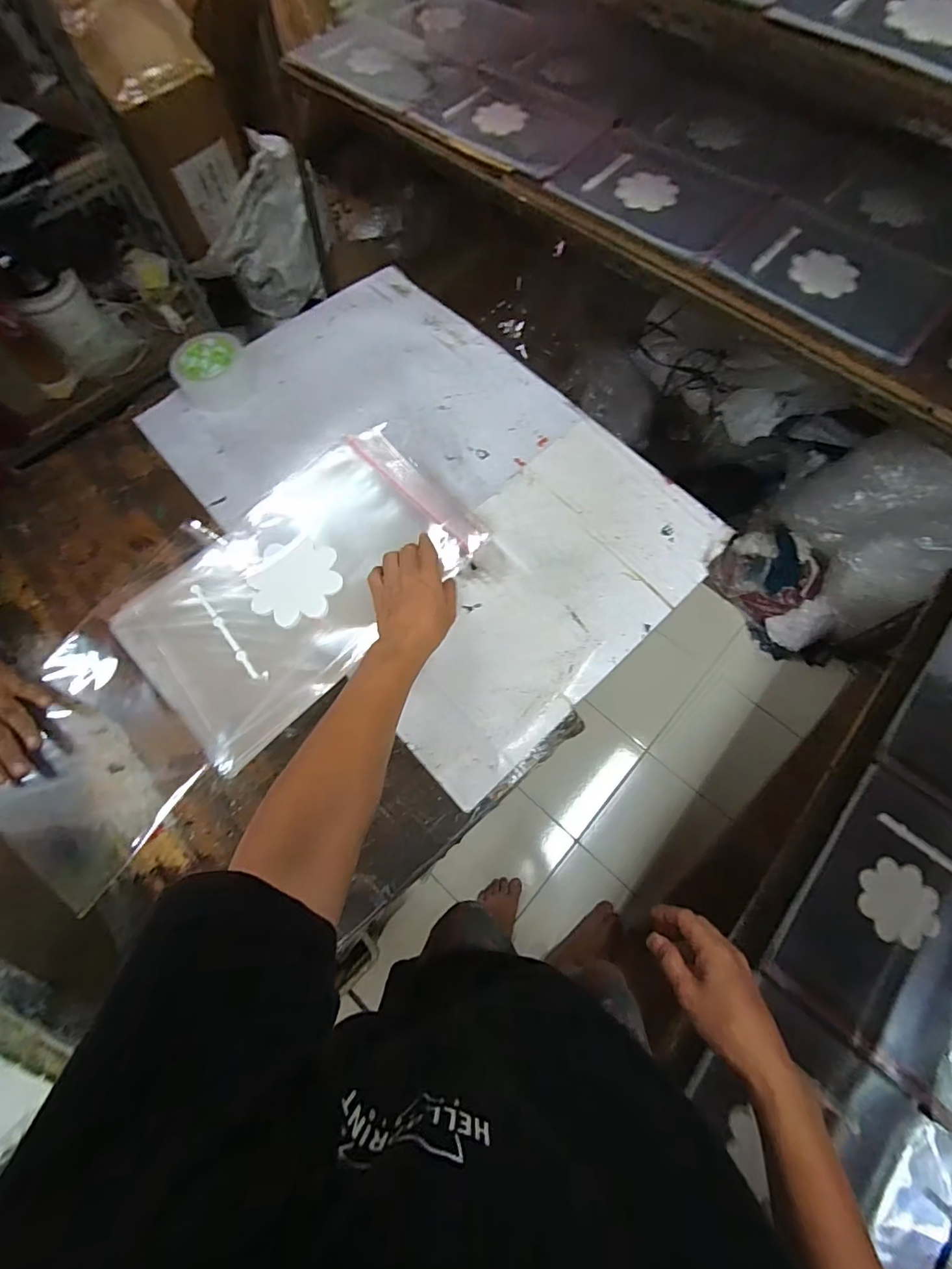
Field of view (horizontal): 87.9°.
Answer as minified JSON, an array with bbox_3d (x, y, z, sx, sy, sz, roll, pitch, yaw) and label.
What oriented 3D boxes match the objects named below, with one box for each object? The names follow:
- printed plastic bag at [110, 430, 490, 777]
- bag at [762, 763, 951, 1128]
[{"bbox_3d":[-0.210,-0.068,0.607,0.410,0.011,0.257,-43,74,-11],"label":"printed plastic bag"},{"bbox_3d":[0.669,0.445,0.741,0.311,0.034,0.388,37,76,14],"label":"bag"}]

